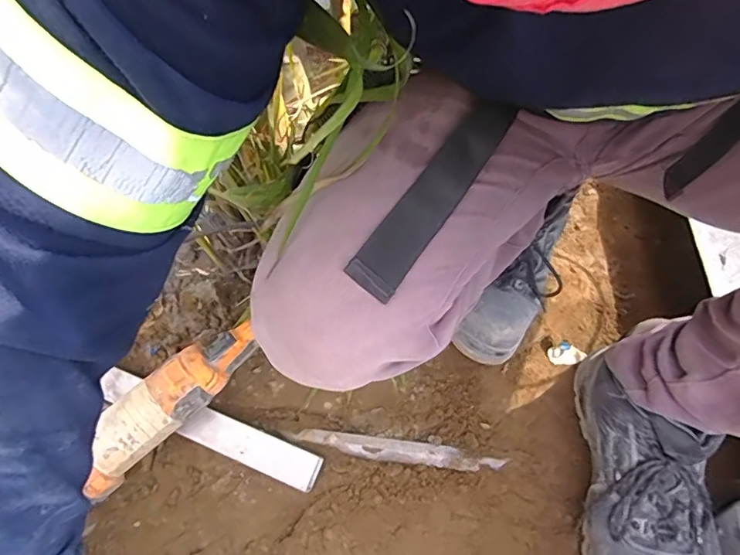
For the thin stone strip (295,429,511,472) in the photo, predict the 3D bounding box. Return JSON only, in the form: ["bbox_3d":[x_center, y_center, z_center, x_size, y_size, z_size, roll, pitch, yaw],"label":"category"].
[{"bbox_3d":[0.034,0.195,0.563,0.228,0.012,0.027,4,52,10],"label":"thin stone strip"}]

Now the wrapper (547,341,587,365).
[{"bbox_3d":[0.242,0.095,0.612,0.040,0.004,0.030,-29,64,-2],"label":"wrapper"}]

